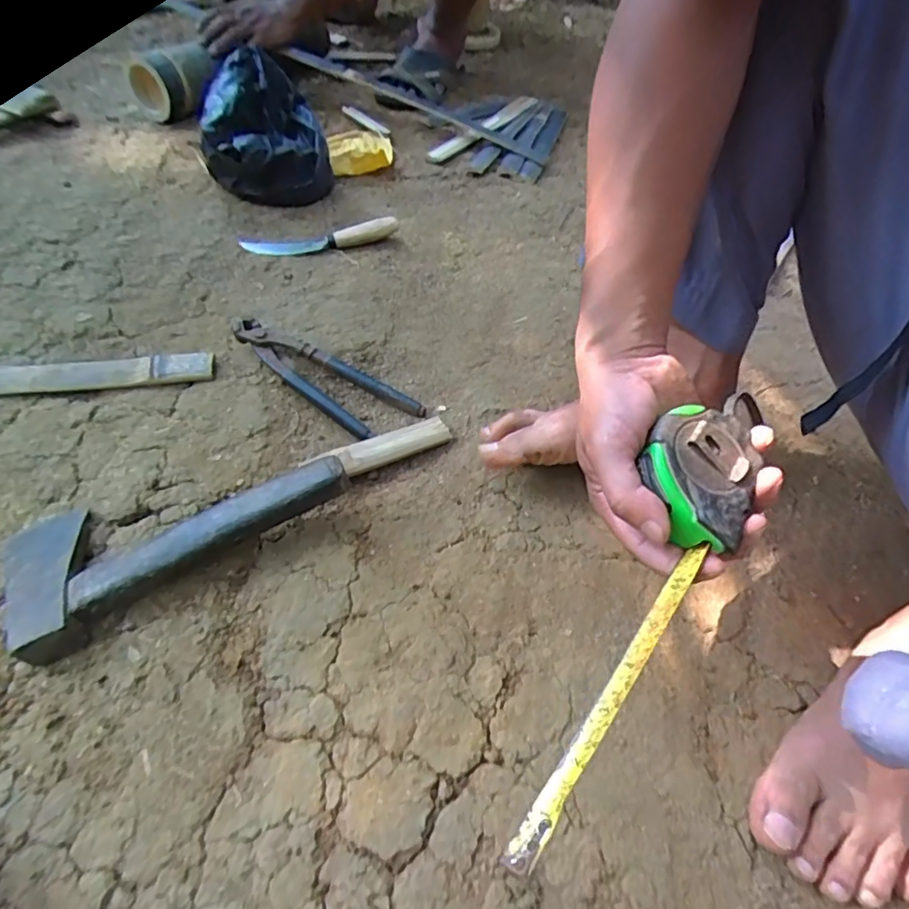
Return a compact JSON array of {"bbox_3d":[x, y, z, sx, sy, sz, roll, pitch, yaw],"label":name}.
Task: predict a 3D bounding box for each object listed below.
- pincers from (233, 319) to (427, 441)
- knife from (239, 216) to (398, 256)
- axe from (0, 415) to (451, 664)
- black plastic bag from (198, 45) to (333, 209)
[{"bbox_3d":[-0.137,-0.082,0.579,0.214,0.026,0.061,30,51,19],"label":"pincers"},{"bbox_3d":[-0.173,-0.286,0.744,0.202,0.022,0.053,-10,50,-16],"label":"knife"},{"bbox_3d":[-0.179,0.021,0.483,0.374,0.052,0.130,-25,55,-26],"label":"axe"},{"bbox_3d":[-0.266,-0.443,0.787,0.152,0.122,0.200,-13,51,-18],"label":"black plastic bag"}]

